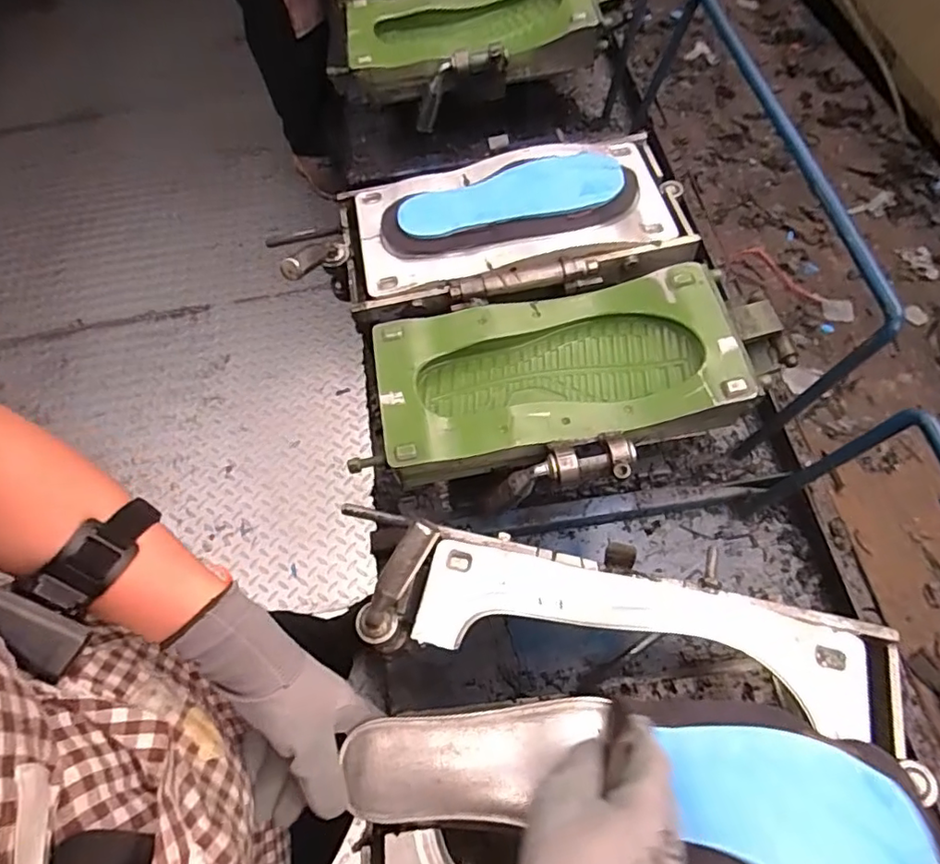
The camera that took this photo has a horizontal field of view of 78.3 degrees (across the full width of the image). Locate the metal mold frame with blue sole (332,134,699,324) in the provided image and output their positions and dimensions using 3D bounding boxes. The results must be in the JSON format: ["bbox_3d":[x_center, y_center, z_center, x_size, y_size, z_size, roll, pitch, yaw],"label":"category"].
[{"bbox_3d":[0.043,-0.238,0.662,0.406,0.076,0.209,-12,64,2],"label":"metal mold frame with blue sole"}]

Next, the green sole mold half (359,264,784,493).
[{"bbox_3d":[0.102,-0.065,0.588,0.387,0.060,0.177,-14,64,1],"label":"green sole mold half"}]

